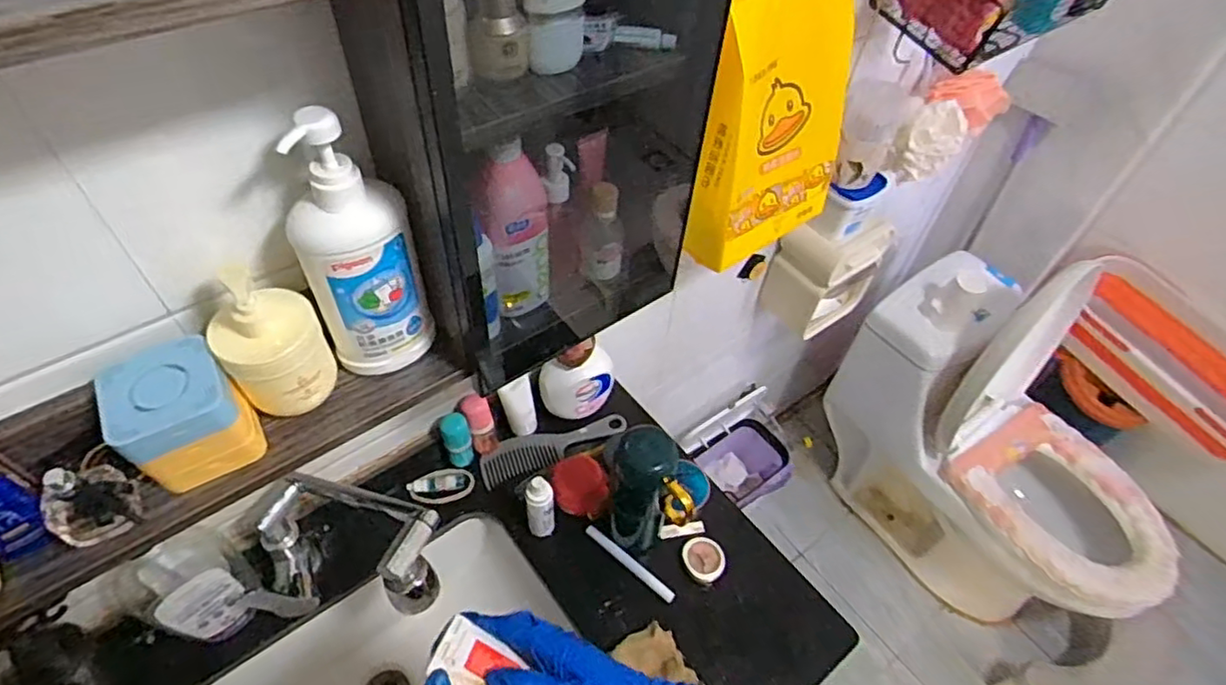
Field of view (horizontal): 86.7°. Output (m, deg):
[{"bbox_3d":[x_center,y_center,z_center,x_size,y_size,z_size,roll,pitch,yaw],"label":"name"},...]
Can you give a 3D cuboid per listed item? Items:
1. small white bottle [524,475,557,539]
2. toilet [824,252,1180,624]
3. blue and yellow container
[{"bbox_3d":[-0.087,0.202,0.788,0.035,0.111,0.033,-10,55,-8],"label":"small white bottle"},{"bbox_3d":[0.879,0.244,1.484,0.434,0.699,0.700,-33,61,-22],"label":"toilet"},{"bbox_3d":[-0.334,0.057,0.507,0.080,0.082,0.079,-28,59,-19],"label":"blue and yellow container"}]

